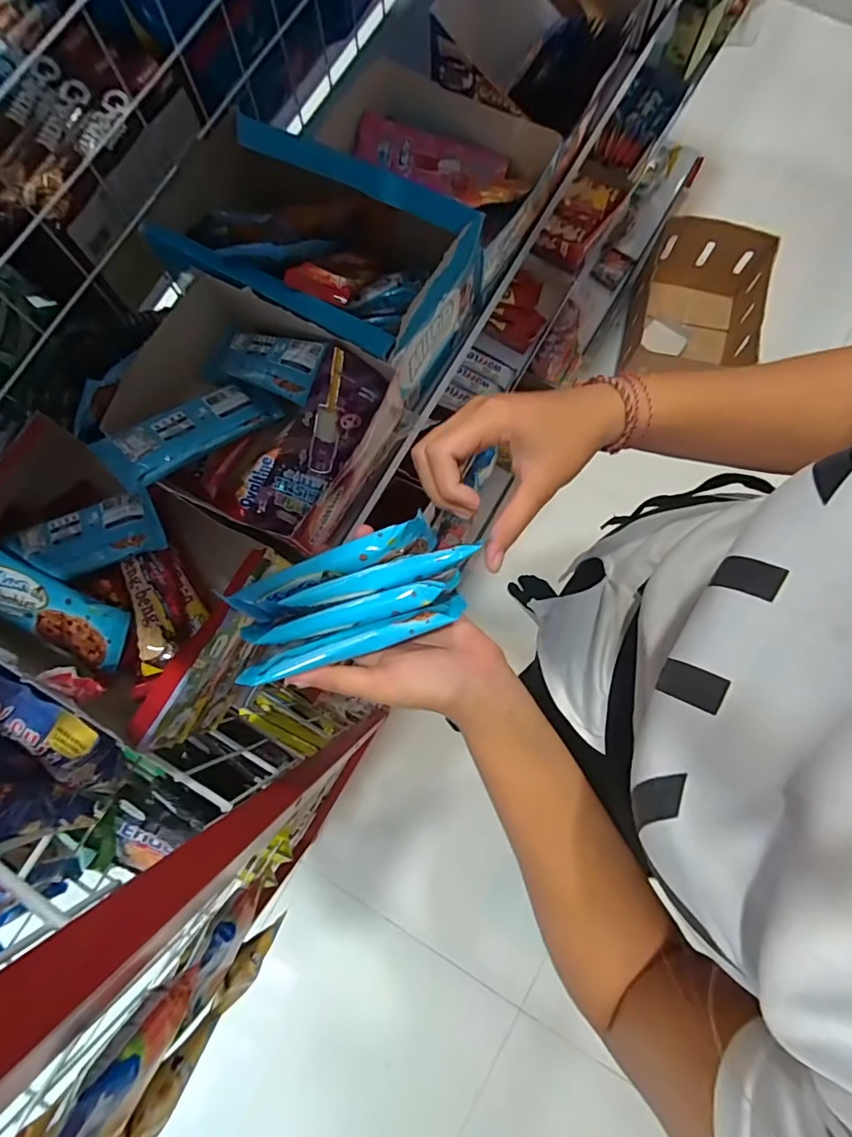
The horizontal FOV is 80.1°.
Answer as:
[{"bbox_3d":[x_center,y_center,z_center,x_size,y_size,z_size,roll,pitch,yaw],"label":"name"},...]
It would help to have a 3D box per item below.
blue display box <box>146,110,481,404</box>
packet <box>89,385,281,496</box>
[{"bbox_3d":[-0.081,-0.257,0.433,0.227,0.090,0.145,29,81,6],"label":"blue display box"},{"bbox_3d":[-0.177,-0.106,0.381,0.127,0.013,0.056,-38,80,-29],"label":"packet"}]

